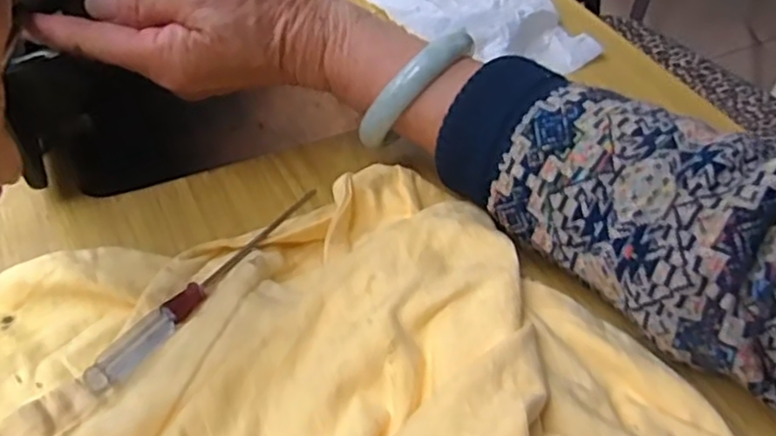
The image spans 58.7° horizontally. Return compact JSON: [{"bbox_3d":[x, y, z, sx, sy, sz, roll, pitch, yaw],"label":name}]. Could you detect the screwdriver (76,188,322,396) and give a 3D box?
[{"bbox_3d":[-0.075,0.025,0.293,0.011,0.007,0.126,30,53,23],"label":"screwdriver"}]

